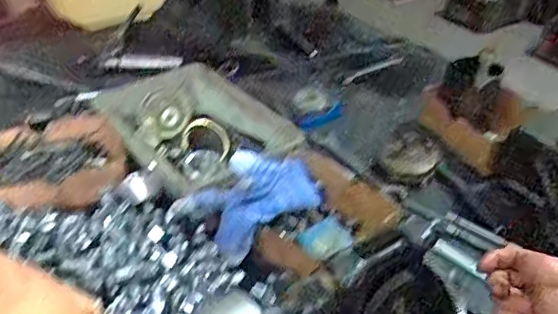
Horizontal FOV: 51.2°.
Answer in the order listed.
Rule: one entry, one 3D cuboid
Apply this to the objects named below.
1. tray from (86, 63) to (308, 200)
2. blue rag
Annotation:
[{"bbox_3d":[-0.105,-0.039,0.746,0.228,0.046,0.180,30,42,33],"label":"tray"},{"bbox_3d":[-0.025,0.035,0.632,0.165,0.069,0.082,-27,45,-37],"label":"blue rag"}]

